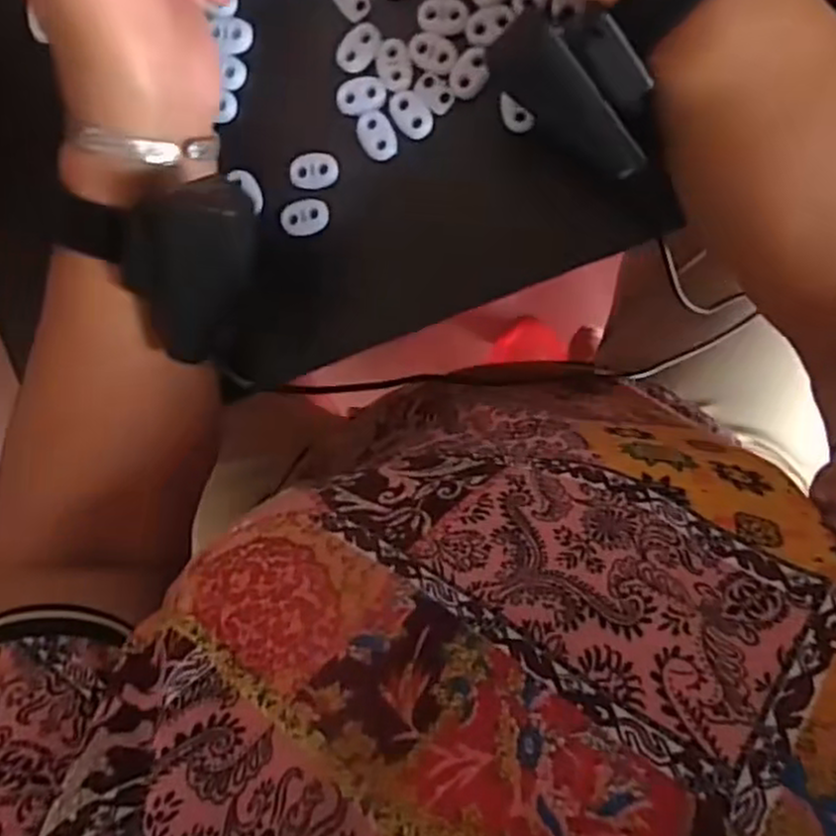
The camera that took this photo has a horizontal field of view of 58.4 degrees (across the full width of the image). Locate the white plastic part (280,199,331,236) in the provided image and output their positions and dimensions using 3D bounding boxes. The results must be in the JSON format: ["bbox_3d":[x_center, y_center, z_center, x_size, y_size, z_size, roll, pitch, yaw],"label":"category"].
[{"bbox_3d":[-0.053,-0.095,0.354,0.022,0.004,0.016,-9,96,6],"label":"white plastic part"}]

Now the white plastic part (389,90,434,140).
[{"bbox_3d":[-0.003,-0.139,0.340,0.015,0.004,0.023,-38,92,8],"label":"white plastic part"}]

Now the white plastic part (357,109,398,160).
[{"bbox_3d":[-0.019,-0.130,0.343,0.016,0.004,0.023,-31,93,8],"label":"white plastic part"}]

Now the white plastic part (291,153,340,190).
[{"bbox_3d":[-0.049,-0.115,0.350,0.022,0.004,0.015,-13,95,7],"label":"white plastic part"}]

